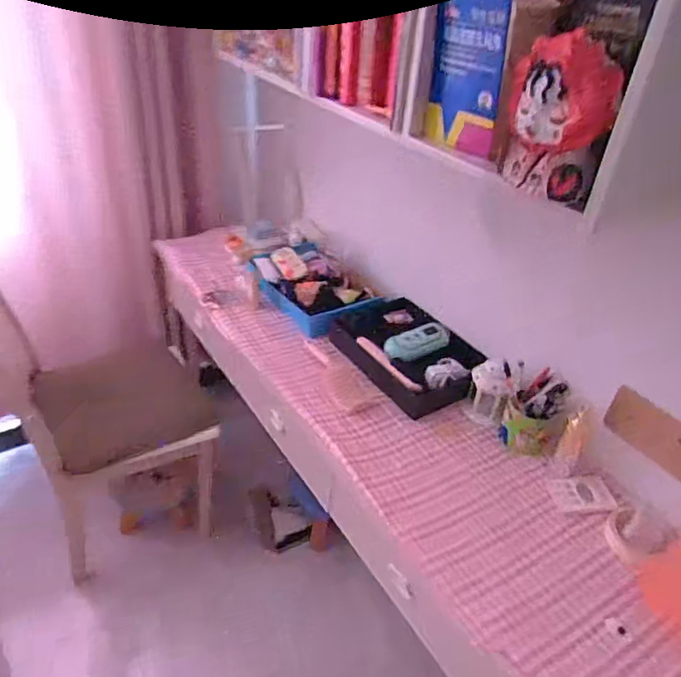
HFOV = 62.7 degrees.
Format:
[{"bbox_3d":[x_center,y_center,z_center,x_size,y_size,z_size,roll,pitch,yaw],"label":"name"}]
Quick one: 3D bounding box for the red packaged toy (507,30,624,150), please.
[{"bbox_3d":[0.278,-0.311,0.703,0.102,0.122,0.130,9,35,3],"label":"red packaged toy"}]

